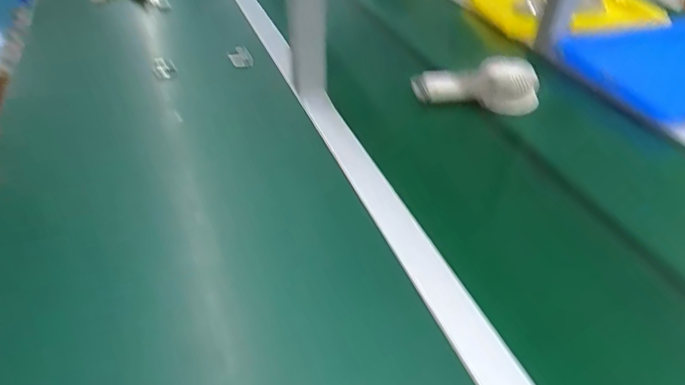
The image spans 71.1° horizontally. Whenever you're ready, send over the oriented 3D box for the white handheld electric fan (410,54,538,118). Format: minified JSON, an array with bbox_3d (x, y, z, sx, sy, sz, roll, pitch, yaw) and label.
[{"bbox_3d":[0.201,-0.162,0.728,0.189,0.065,0.051,4,41,4],"label":"white handheld electric fan"}]

